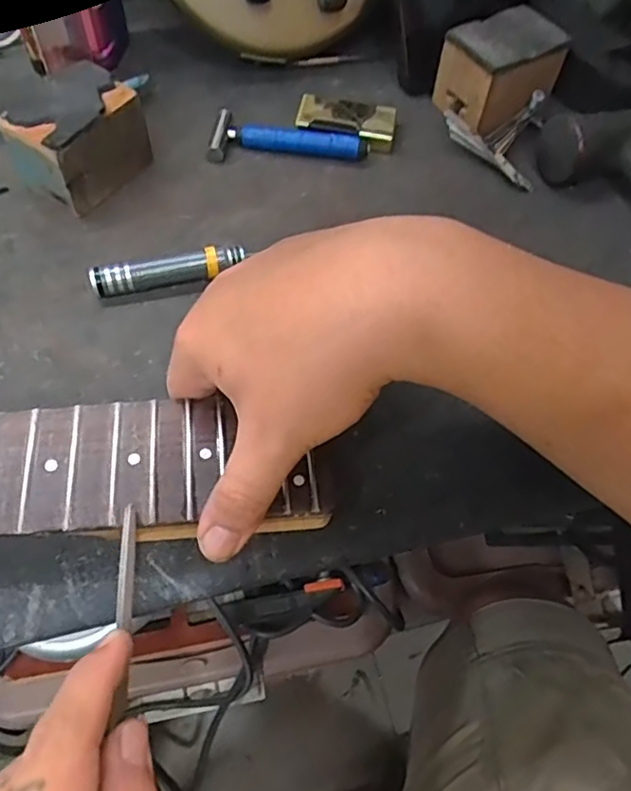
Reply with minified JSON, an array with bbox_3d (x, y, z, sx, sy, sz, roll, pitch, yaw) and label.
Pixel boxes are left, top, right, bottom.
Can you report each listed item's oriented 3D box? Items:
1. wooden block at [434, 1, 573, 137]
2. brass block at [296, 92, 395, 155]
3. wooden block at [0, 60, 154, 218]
[{"bbox_3d":[0.133,-0.233,0.440,0.075,0.056,0.057,-29,66,-18],"label":"wooden block"},{"bbox_3d":[0.022,-0.193,0.432,0.069,0.019,0.028,14,60,4],"label":"brass block"},{"bbox_3d":[-0.150,-0.163,0.382,0.053,0.059,0.075,34,64,15],"label":"wooden block"}]

